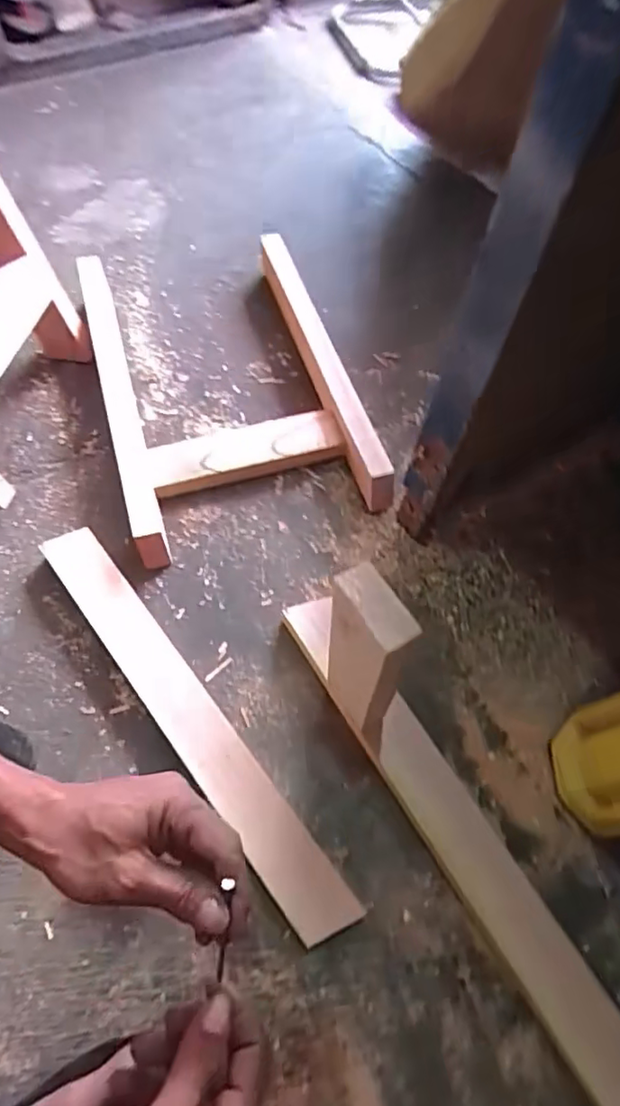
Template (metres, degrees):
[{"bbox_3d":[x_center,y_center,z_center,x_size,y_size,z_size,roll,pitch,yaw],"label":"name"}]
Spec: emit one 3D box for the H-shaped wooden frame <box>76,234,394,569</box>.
[{"bbox_3d":[-0.121,-0.236,0.749,0.299,0.082,0.473,-17,63,-11],"label":"H-shaped wooden frame"}]

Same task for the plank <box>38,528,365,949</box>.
[{"bbox_3d":[-0.126,0.150,0.557,0.059,0.016,0.459,-38,69,-10],"label":"plank"}]

